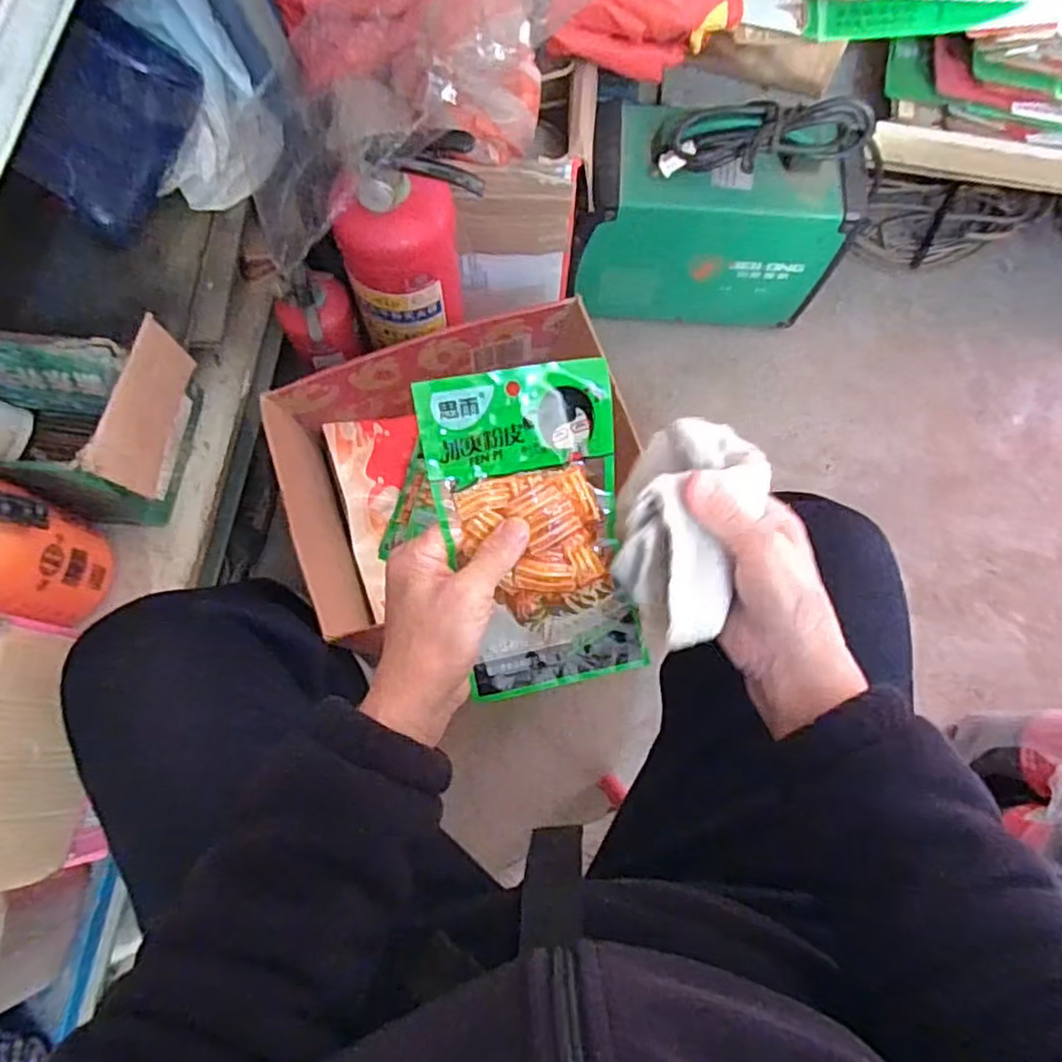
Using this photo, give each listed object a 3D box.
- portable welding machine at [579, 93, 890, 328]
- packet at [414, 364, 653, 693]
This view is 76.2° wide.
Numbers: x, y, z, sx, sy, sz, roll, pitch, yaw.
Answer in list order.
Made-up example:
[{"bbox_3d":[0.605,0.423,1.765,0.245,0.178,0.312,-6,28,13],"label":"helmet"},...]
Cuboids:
[{"bbox_3d":[0.242,-0.410,0.904,0.340,0.292,0.165,10,75,3],"label":"portable welding machine"},{"bbox_3d":[0.002,0.001,0.364,0.096,0.015,0.169,-11,103,-6],"label":"packet"}]

